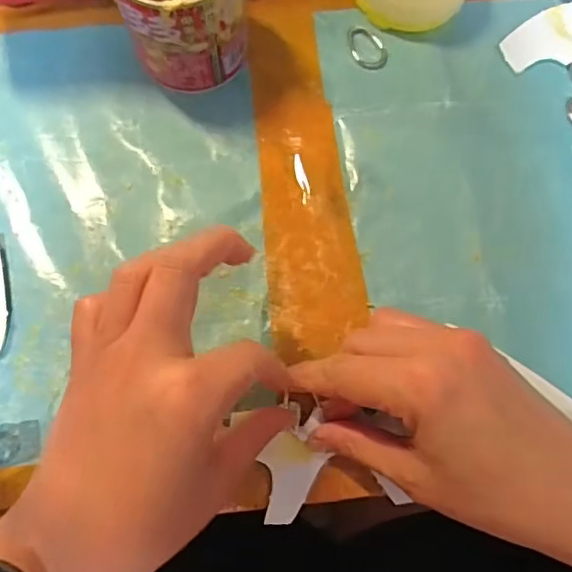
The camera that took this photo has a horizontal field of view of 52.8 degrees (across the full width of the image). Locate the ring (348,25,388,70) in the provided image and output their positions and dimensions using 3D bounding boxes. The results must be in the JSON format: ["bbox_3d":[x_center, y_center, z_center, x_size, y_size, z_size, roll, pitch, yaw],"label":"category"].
[{"bbox_3d":[0.048,-0.141,0.339,0.019,0.004,0.030,-23,78,-7],"label":"ring"}]

